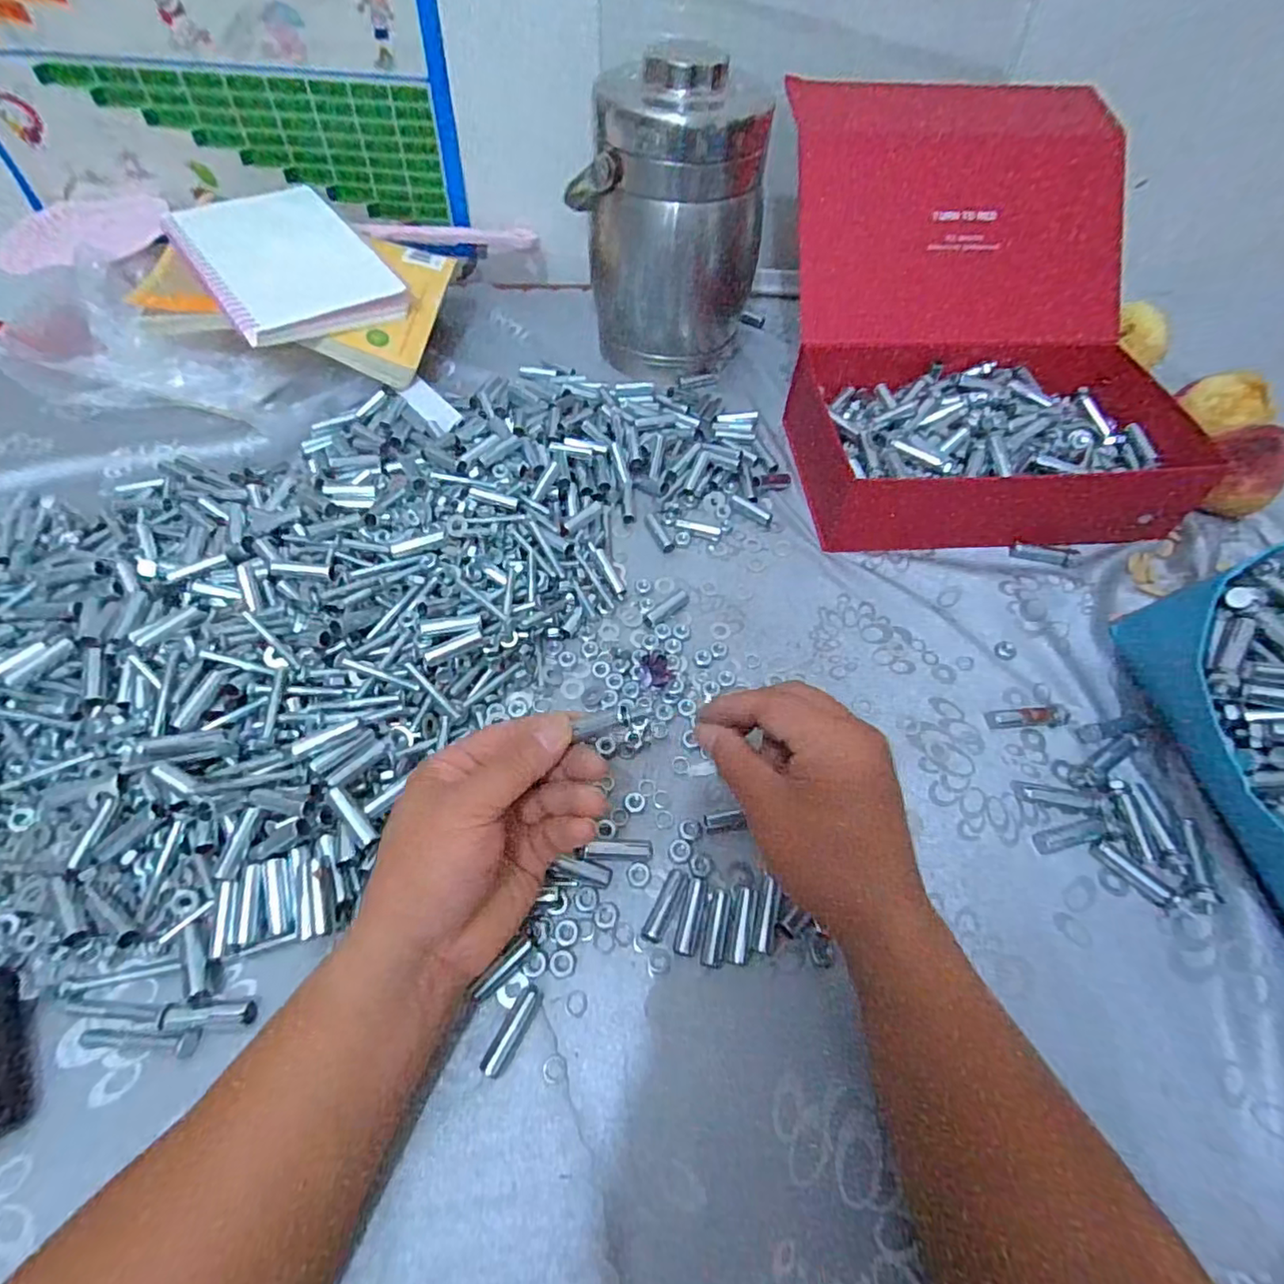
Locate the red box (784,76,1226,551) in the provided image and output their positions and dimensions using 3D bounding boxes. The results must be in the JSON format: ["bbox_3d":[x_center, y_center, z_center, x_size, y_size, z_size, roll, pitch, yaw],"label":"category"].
[{"bbox_3d":[0.291,-0.278,0.520,0.294,0.201,0.354,-1,56,-3],"label":"red box"}]

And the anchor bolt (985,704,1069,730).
[{"bbox_3d":[0.268,0.050,0.415,0.056,0.015,0.017,-6,57,-6],"label":"anchor bolt"}]

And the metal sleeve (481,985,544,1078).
[{"bbox_3d":[-0.065,0.195,0.305,0.012,0.008,0.042,27,59,15],"label":"metal sleeve"}]

